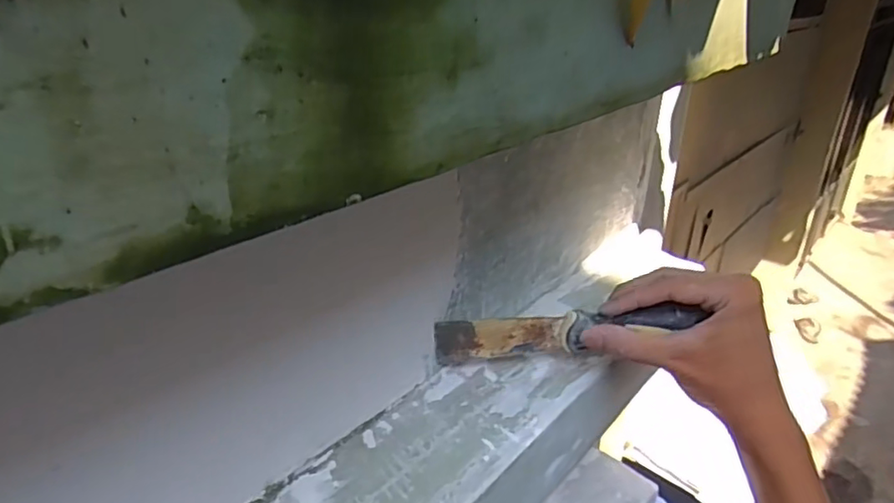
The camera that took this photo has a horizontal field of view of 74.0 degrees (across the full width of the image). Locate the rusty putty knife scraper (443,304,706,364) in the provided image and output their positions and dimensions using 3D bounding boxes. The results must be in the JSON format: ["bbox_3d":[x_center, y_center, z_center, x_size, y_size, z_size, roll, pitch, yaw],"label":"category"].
[{"bbox_3d":[0.079,0.053,0.402,0.172,0.040,0.014,-8,25,5],"label":"rusty putty knife scraper"}]

